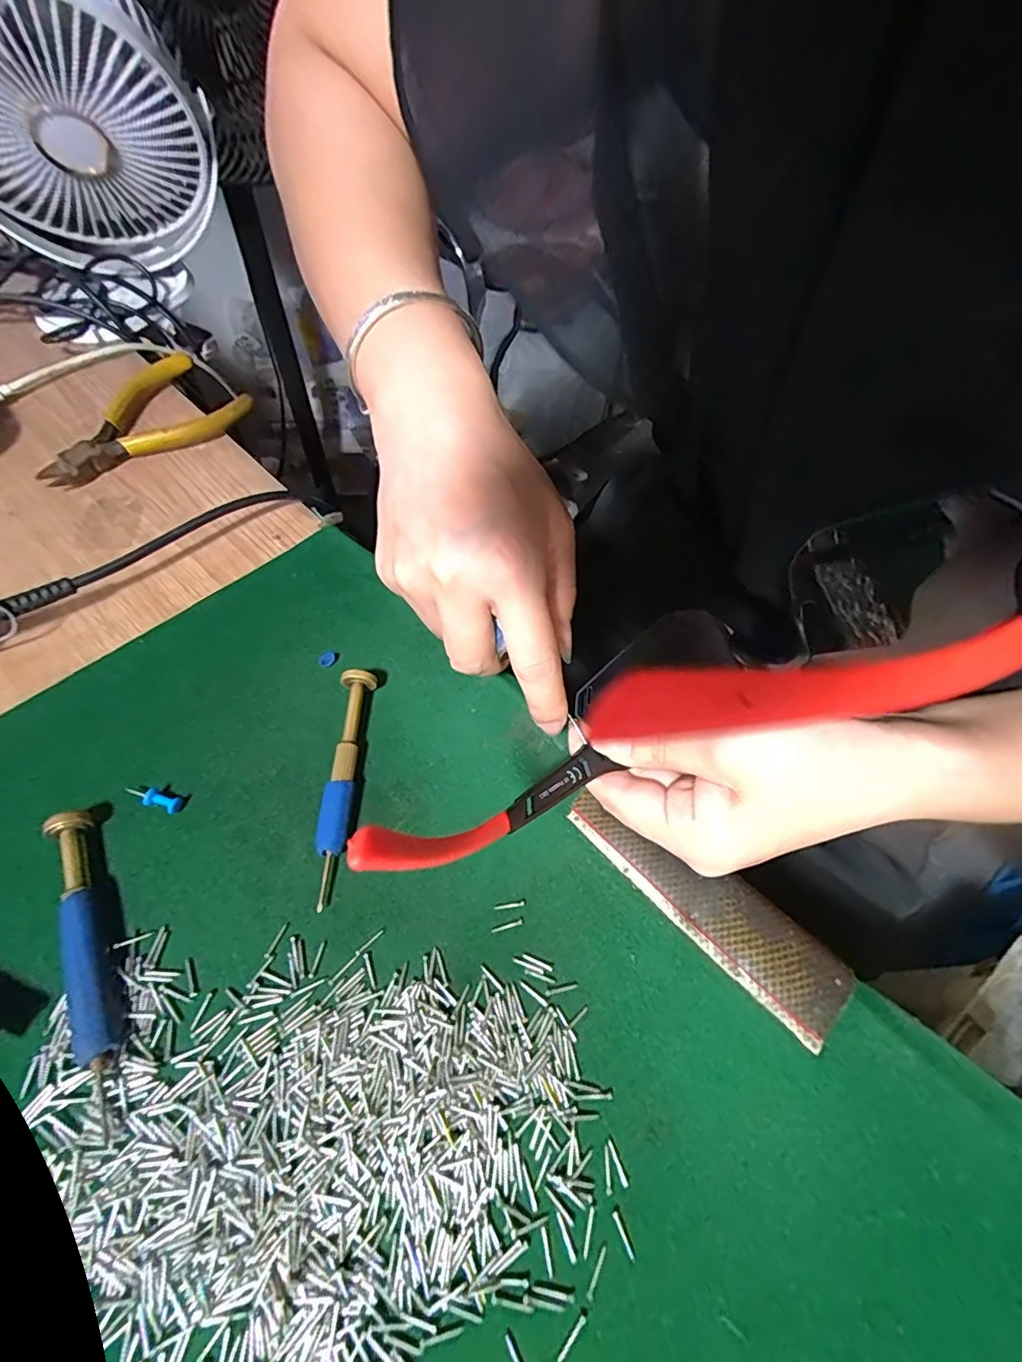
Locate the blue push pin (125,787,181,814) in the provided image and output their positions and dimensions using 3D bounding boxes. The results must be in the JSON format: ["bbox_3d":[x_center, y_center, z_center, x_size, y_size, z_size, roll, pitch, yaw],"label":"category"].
[{"bbox_3d":[-0.146,0.047,0.212,0.025,0.007,0.007,19,62,7],"label":"blue push pin"}]

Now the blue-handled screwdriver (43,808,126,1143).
[{"bbox_3d":[-0.147,0.094,0.182,0.011,0.014,0.102,-23,65,-15],"label":"blue-handled screwdriver"}]

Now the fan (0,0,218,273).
[{"bbox_3d":[-0.285,-0.355,0.330,0.157,0.159,0.069,-17,89,32],"label":"fan"}]

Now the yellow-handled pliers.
[{"bbox_3d":[-0.233,-0.162,0.324,0.119,0.014,0.071,-40,71,-22],"label":"yellow-handled pliers"}]

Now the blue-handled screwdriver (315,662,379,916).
[{"bbox_3d":[-0.071,0.041,0.218,0.014,0.015,0.096,4,61,-1],"label":"blue-handled screwdriver"}]

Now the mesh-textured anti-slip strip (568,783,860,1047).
[{"bbox_3d":[0.076,0.084,0.209,0.116,0.005,0.033,41,67,17],"label":"mesh-textured anti-slip strip"}]

